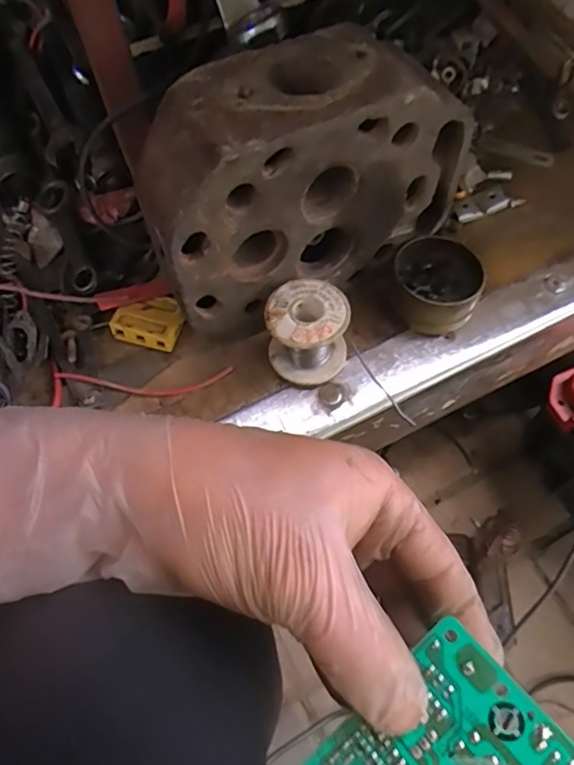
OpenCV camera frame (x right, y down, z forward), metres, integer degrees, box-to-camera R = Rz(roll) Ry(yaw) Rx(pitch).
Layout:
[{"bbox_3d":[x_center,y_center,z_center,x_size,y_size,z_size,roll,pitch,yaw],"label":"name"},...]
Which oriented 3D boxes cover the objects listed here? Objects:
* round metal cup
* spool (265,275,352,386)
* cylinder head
[{"bbox_3d":[0.109,-0.073,0.418,0.063,0.029,0.069,-1,64,1],"label":"round metal cup"},{"bbox_3d":[0.014,-0.034,0.387,0.053,0.052,0.049,-1,64,1],"label":"spool"},{"bbox_3d":[0.008,-0.131,0.365,0.205,0.132,0.084,-28,66,-11],"label":"cylinder head"}]

